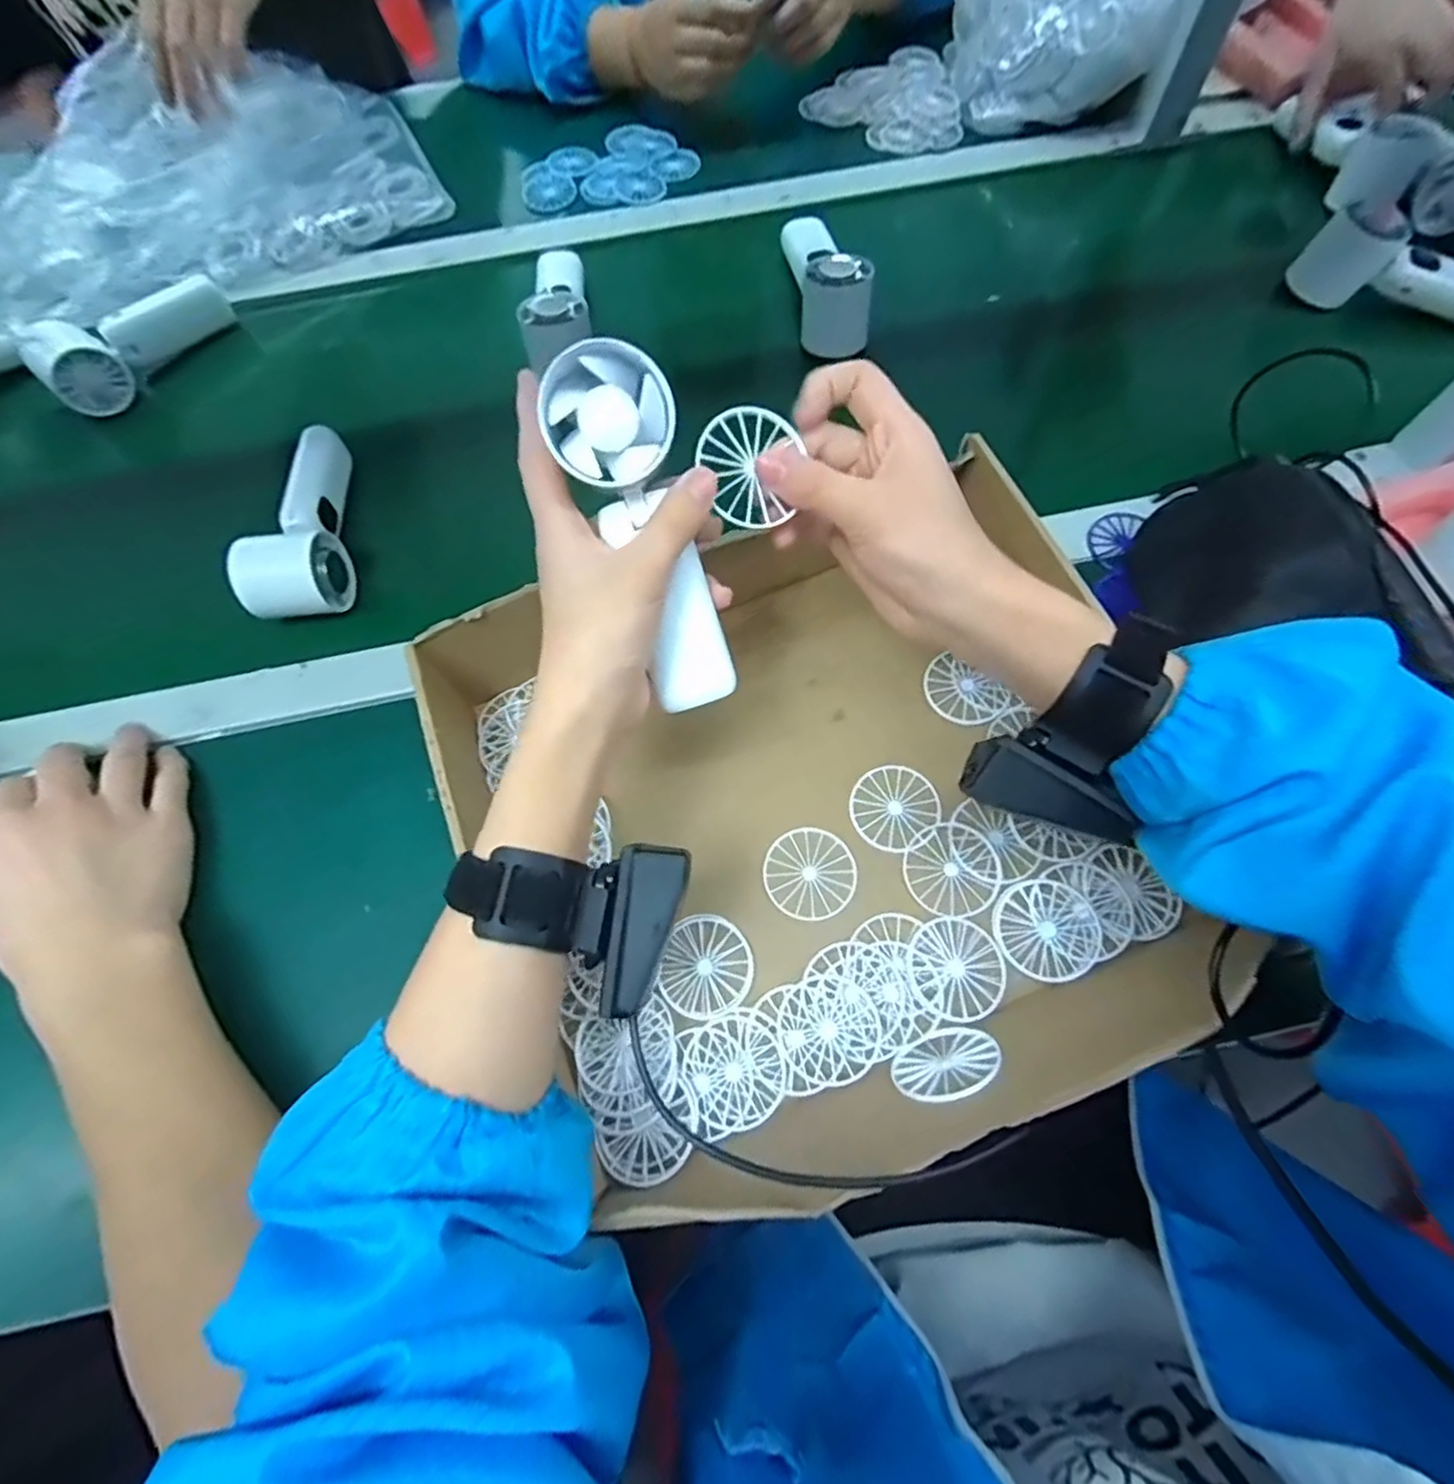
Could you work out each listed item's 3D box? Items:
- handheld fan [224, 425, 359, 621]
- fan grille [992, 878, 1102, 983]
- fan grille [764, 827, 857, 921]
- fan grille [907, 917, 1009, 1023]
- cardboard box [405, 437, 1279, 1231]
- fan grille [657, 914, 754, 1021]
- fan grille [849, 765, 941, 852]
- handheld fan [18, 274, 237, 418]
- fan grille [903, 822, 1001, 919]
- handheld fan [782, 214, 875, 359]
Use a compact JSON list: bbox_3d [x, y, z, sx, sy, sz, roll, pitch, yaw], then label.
[{"bbox_3d":[-0.301,-0.155,0.477,0.056,0.046,0.156,-11,67,-2],"label":"handheld fan"},{"bbox_3d":[0.169,0.098,0.357,0.050,0.004,0.051,-1,67,3],"label":"fan grille"},{"bbox_3d":[0.047,0.073,0.381,0.049,0.004,0.050,-1,67,3],"label":"fan grille"},{"bbox_3d":[0.120,0.117,0.352,0.047,0.004,0.050,-1,67,3],"label":"fan grille"},{"bbox_3d":[0.033,0.044,0.364,0.334,0.097,0.342,-22,68,-6],"label":"cardboard box"},{"bbox_3d":[-0.010,0.120,0.363,0.047,0.004,0.050,17,69,10],"label":"fan grille"},{"bbox_3d":[0.097,0.038,0.390,0.048,0.004,0.049,-1,67,3],"label":"fan grille"},{"bbox_3d":[-0.514,-0.354,0.581,0.065,0.049,0.160,34,73,15],"label":"handheld fan"},{"bbox_3d":[0.124,0.070,0.375,0.050,0.004,0.049,-1,67,3],"label":"fan grille"},{"bbox_3d":[0.074,-0.394,0.561,0.053,0.066,0.134,-15,68,-3],"label":"handheld fan"}]

